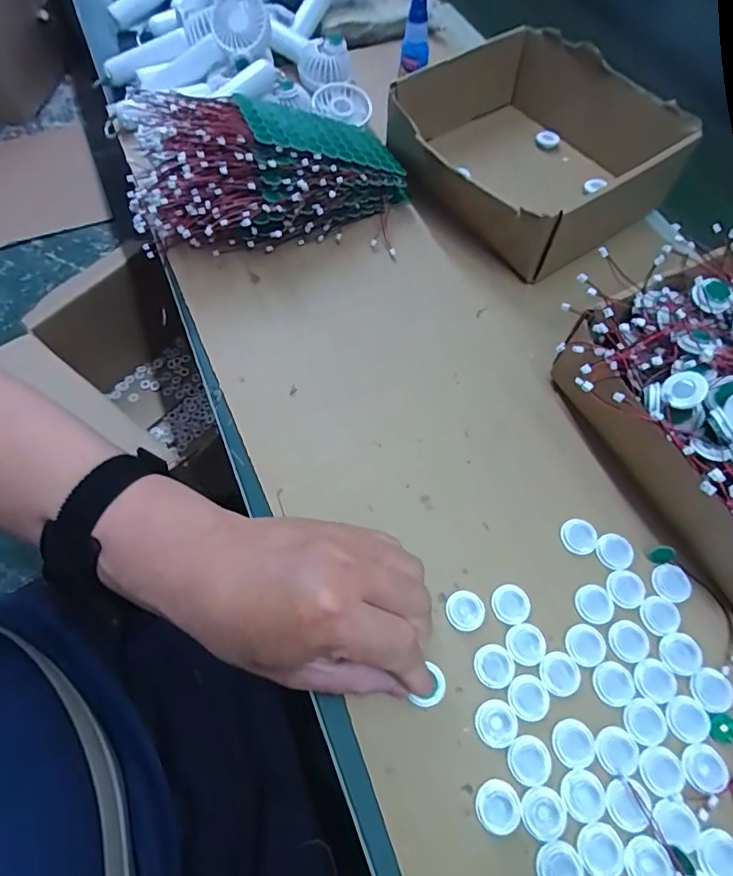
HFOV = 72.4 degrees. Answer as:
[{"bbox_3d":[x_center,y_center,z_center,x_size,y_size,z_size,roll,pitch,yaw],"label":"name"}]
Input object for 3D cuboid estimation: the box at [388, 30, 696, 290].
[{"bbox_3d":[0.145,-0.262,0.456,0.187,0.077,0.209,-31,67,-16],"label":"box"}]

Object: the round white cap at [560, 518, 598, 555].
[{"bbox_3d":[0.138,0.064,0.326,0.022,0.006,0.021,0,62,-1],"label":"round white cap"}]

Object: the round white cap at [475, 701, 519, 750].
[{"bbox_3d":[0.072,0.157,0.276,0.022,0.004,0.022,0,62,-1],"label":"round white cap"}]

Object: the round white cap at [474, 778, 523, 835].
[{"bbox_3d":[0.069,0.190,0.258,0.023,0.004,0.022,0,62,-1],"label":"round white cap"}]

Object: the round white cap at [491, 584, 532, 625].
[{"bbox_3d":[0.088,0.101,0.305,0.022,0.004,0.023,0,62,-1],"label":"round white cap"}]

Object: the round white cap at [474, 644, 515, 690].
[{"bbox_3d":[0.074,0.132,0.289,0.022,0.004,0.023,0,62,-1],"label":"round white cap"}]

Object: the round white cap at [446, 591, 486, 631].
[{"bbox_3d":[0.060,0.104,0.302,0.023,0.005,0.023,0,62,-1],"label":"round white cap"}]

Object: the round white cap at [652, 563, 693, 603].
[{"bbox_3d":[0.190,0.090,0.311,0.020,0.005,0.022,0,62,-1],"label":"round white cap"}]

